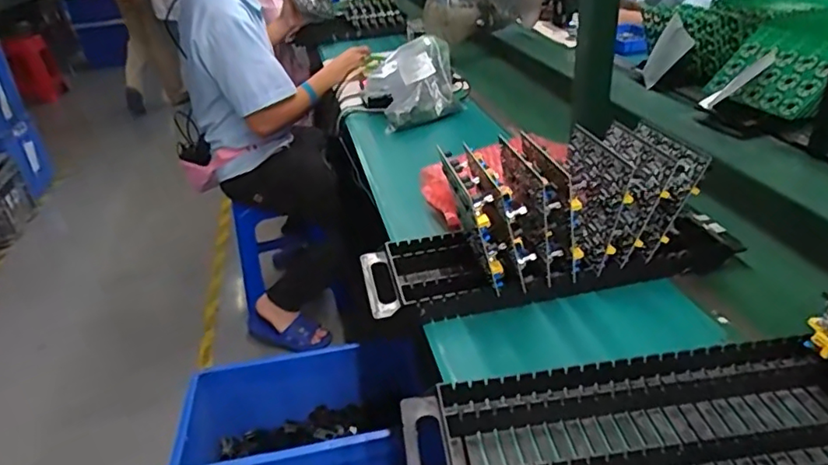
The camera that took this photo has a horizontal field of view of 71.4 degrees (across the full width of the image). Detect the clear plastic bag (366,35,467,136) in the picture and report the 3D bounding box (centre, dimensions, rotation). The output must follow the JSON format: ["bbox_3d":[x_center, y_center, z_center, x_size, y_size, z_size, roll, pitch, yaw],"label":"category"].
[{"bbox_3d":[0.005,-0.323,1.241,0.203,0.143,0.118,-20,33,-25],"label":"clear plastic bag"}]

